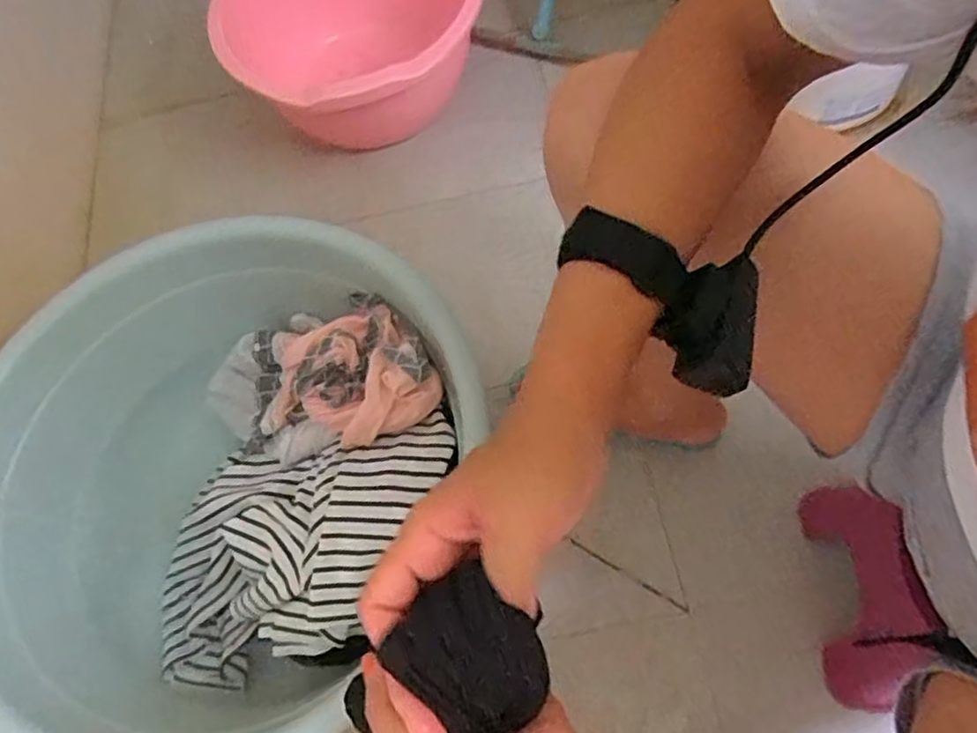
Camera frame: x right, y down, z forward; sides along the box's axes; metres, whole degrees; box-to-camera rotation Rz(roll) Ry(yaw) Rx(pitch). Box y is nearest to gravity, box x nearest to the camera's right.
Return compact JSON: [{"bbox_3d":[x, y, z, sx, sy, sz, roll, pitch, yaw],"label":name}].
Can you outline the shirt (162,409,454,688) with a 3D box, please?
[{"bbox_3d":[-0.194,0.189,0.694,0.311,0.143,0.229,-3,66,6],"label":"shirt"}]

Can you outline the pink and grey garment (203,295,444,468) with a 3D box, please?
[{"bbox_3d":[-0.190,0.009,0.757,0.326,0.091,0.168,-4,58,42],"label":"pink and grey garment"}]

